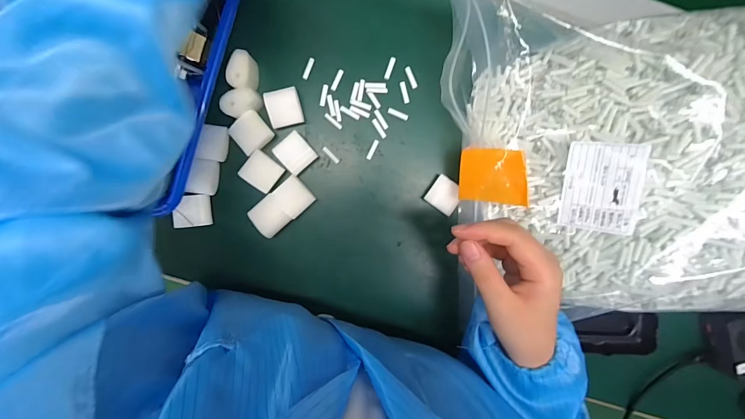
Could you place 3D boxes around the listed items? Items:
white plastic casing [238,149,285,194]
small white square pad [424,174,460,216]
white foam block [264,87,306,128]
[{"bbox_3d":[-0.117,-0.040,0.360,0.035,0.015,0.032,38,93,-2],"label":"white plastic casing"},{"bbox_3d":[0.079,-0.016,0.374,0.034,0.011,0.034,33,94,-4],"label":"small white square pad"},{"bbox_3d":[-0.091,-0.106,0.356,0.033,0.021,0.036,-13,95,0],"label":"white foam block"}]

